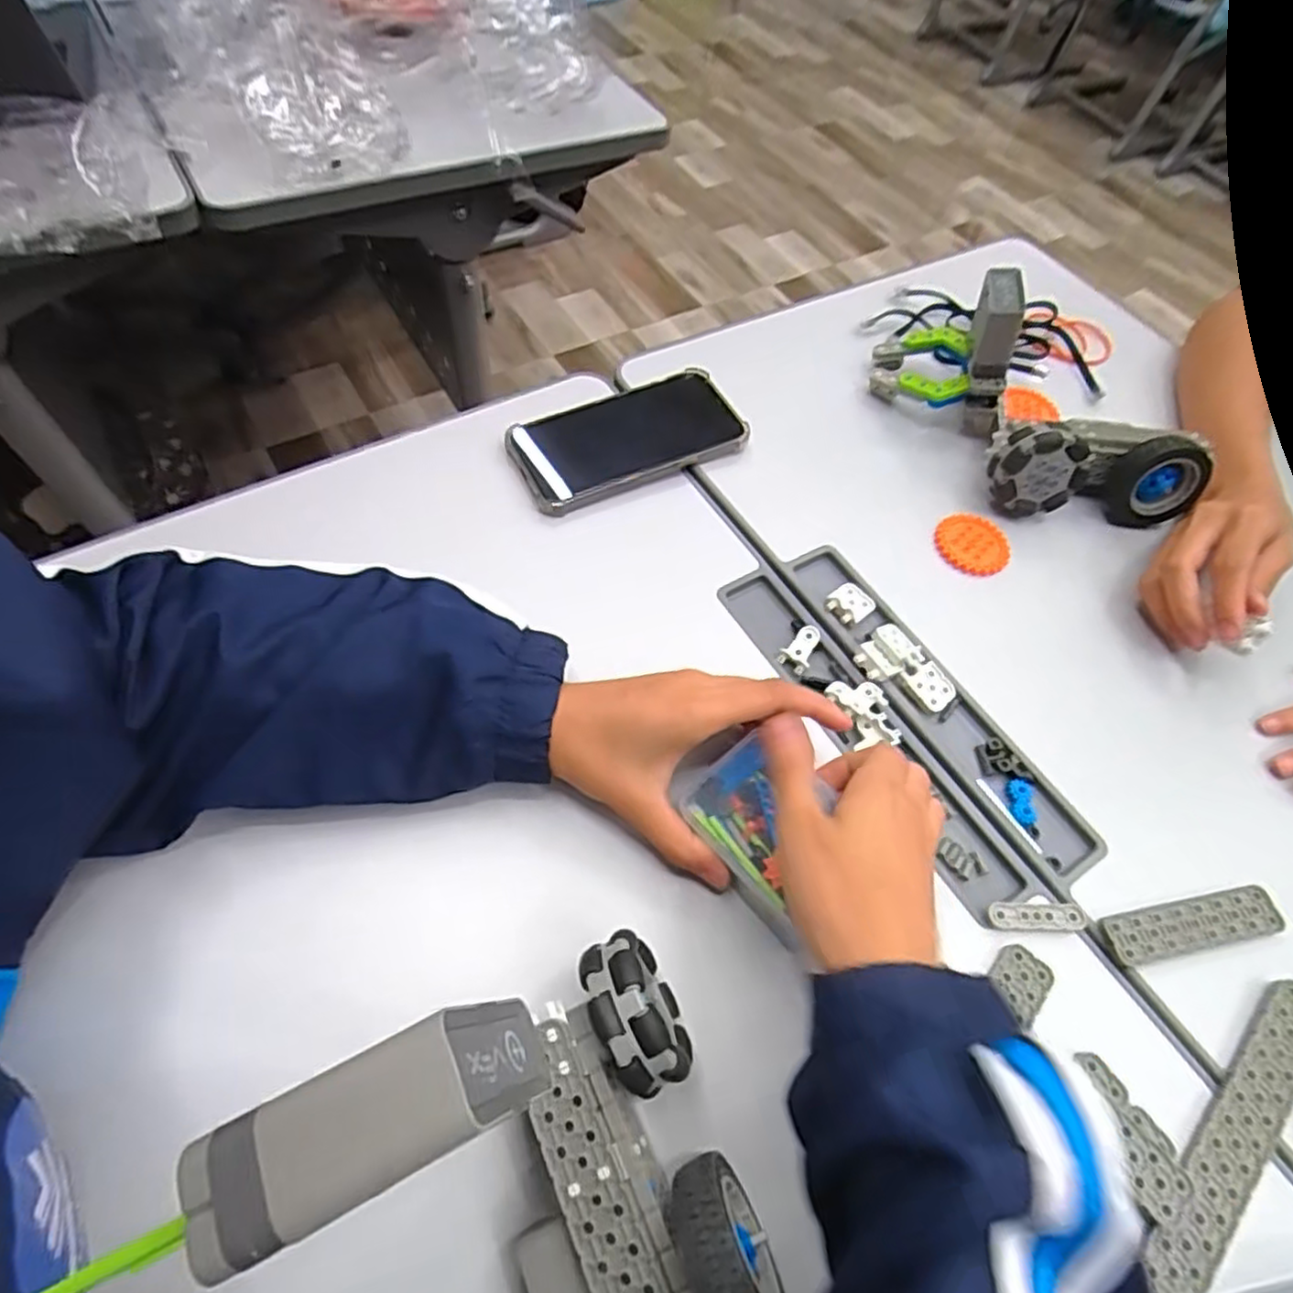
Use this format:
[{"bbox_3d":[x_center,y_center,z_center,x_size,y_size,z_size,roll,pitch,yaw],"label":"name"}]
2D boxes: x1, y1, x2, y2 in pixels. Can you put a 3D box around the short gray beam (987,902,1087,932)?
[{"bbox_3d":[0.200,0.139,0.364,0.048,0.008,0.012,4,58,-1],"label":"short gray beam"}]

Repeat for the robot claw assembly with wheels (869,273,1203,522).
[{"bbox_3d":[0.281,-0.182,0.513,0.119,0.095,0.222,-24,63,-17],"label":"robot claw assembly with wheels"}]

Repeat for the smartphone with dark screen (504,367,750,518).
[{"bbox_3d":[-0.012,-0.152,0.509,0.164,0.019,0.082,-22,62,-16],"label":"smartphone with dark screen"}]

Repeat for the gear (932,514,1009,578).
[{"bbox_3d":[0.227,-0.072,0.493,0.050,0.005,0.046,2,58,-3],"label":"gear"}]

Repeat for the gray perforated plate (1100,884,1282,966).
[{"bbox_3d":[0.283,0.145,0.369,0.097,0.010,0.025,-8,60,-9],"label":"gray perforated plate"}]

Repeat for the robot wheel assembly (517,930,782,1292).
[{"bbox_3d":[-0.006,0.211,0.272,0.086,0.061,0.167,-17,61,-14],"label":"robot wheel assembly"}]

